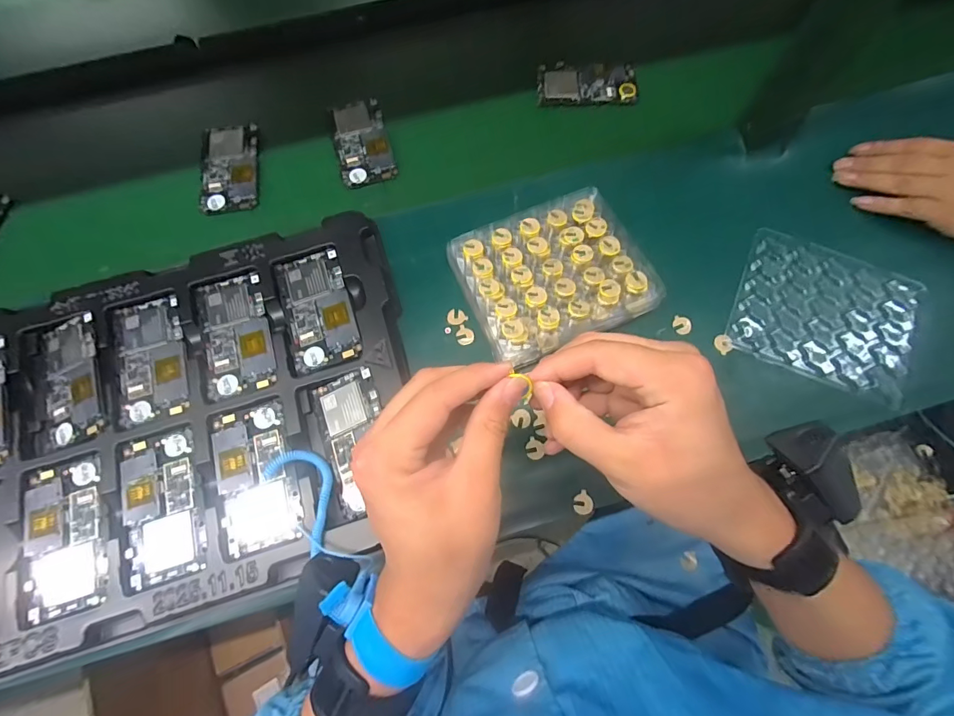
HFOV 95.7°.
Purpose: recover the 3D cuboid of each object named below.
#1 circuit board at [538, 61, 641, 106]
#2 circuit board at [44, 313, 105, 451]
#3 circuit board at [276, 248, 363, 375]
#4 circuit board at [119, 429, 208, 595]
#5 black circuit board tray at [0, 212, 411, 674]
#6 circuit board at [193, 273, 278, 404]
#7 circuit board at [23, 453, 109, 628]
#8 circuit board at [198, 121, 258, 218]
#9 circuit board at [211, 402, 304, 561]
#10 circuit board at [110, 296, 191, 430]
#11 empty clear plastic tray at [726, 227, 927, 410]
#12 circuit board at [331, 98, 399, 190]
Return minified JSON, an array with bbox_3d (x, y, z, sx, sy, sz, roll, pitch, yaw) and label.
[{"bbox_3d":[0.139,-0.345,0.545,0.123,0.013,0.058,-1,72,2],"label":"circuit board"},{"bbox_3d":[-0.387,0.021,0.410,0.055,0.004,0.123,-20,72,-4],"label":"circuit board"},{"bbox_3d":[-0.157,-0.050,0.430,0.064,0.004,0.125,-17,72,-4],"label":"circuit board"},{"bbox_3d":[-0.278,0.130,0.381,0.067,0.005,0.126,-19,72,-4],"label":"circuit board"},{"bbox_3d":[-0.334,0.072,0.400,0.542,0.021,0.322,-17,72,-4],"label":"black circuit board tray"},{"bbox_3d":[-0.239,-0.023,0.429,0.066,0.008,0.122,-17,72,-4],"label":"circuit board"},{"bbox_3d":[-0.356,0.153,0.373,0.067,0.006,0.127,-19,72,-4],"label":"circuit board"},{"bbox_3d":[-0.293,-0.227,0.511,0.064,0.009,0.126,-10,72,-1],"label":"circuit board"},{"bbox_3d":[-0.199,0.106,0.389,0.066,0.006,0.124,-17,72,-4],"label":"circuit board"},{"bbox_3d":[-0.318,0.000,0.423,0.064,0.006,0.125,-17,72,-4],"label":"circuit board"},{"bbox_3d":[0.348,-0.045,0.431,0.161,0.012,0.141,23,74,9],"label":"empty clear plastic tray"},{"bbox_3d":[-0.138,-0.261,0.522,0.064,0.008,0.121,-16,72,-3],"label":"circuit board"}]

